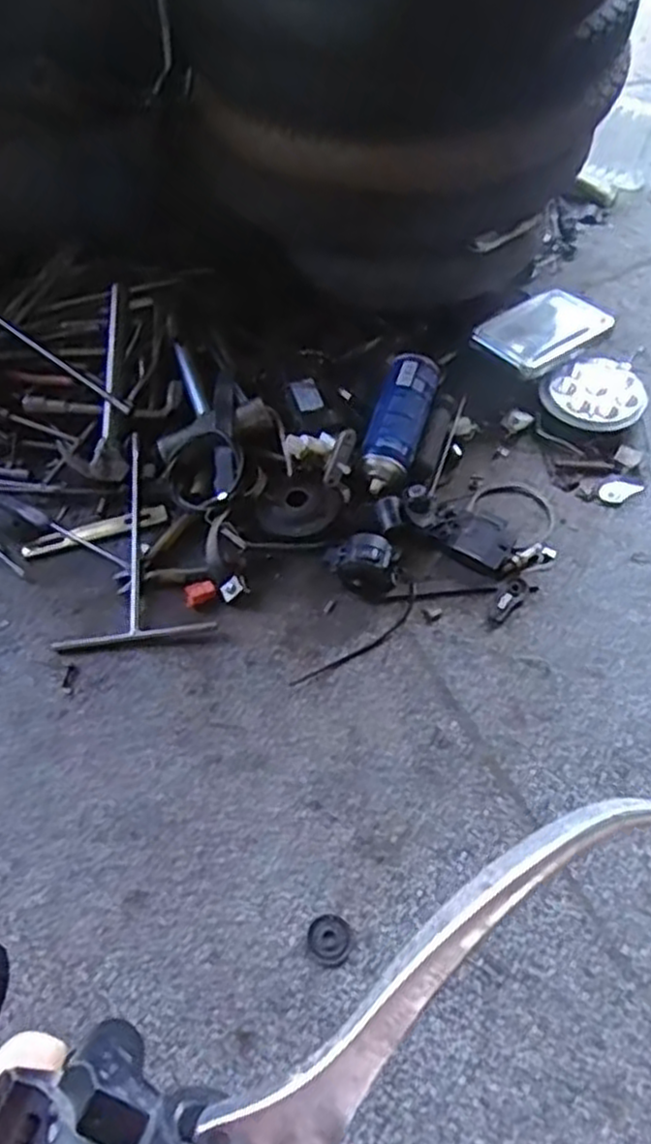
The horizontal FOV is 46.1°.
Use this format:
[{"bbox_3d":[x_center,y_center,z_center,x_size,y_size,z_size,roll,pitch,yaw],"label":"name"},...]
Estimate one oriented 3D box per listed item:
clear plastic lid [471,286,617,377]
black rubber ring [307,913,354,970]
[{"bbox_3d":[0.302,-0.335,1.058,0.179,0.021,0.110,-32,60,-18],"label":"clear plastic lid"},{"bbox_3d":[0.004,0.327,0.678,0.041,0.004,0.040,-2,57,3],"label":"black rubber ring"}]

